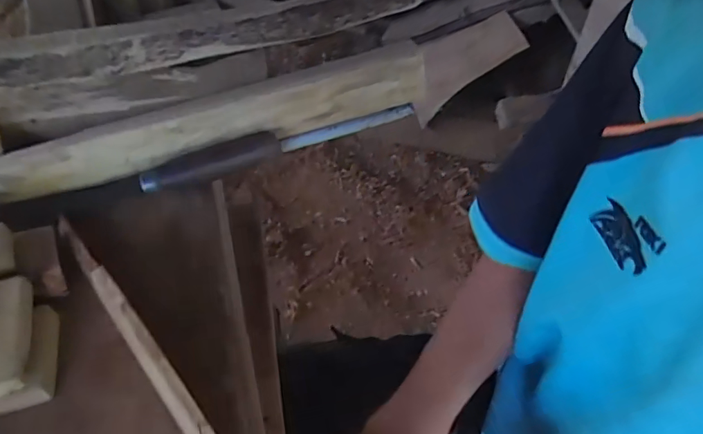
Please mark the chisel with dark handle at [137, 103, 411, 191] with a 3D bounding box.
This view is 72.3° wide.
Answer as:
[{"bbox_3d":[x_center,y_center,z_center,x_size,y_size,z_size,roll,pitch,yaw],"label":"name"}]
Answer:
[{"bbox_3d":[-0.061,-0.073,0.477,0.277,0.025,0.037,-20,52,-16],"label":"chisel with dark handle"}]

